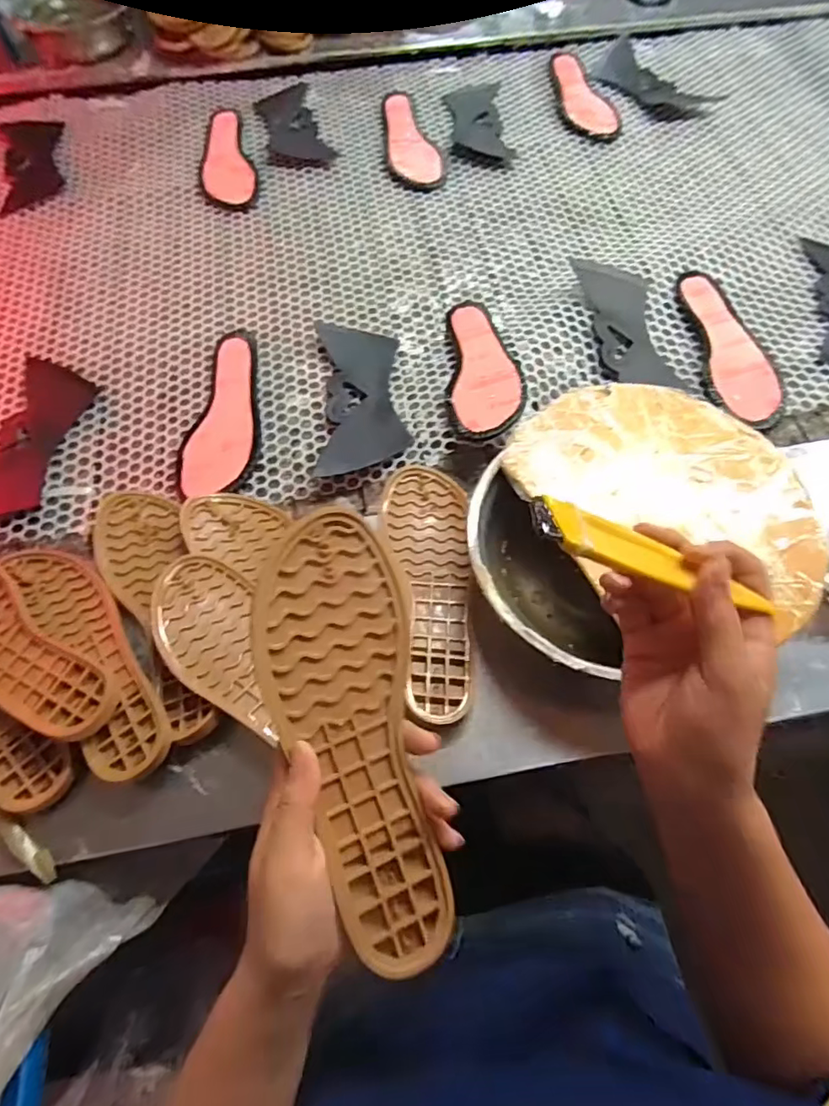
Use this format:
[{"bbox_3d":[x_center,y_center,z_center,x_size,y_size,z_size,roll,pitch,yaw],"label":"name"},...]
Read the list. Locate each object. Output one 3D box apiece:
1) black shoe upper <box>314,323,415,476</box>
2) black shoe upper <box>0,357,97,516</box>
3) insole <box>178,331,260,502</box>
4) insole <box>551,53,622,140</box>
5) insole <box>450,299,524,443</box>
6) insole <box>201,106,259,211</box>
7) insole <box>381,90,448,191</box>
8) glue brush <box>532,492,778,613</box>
[{"bbox_3d":[-0.056,-0.175,0.590,0.090,0.032,0.216,-4,64,-1],"label":"black shoe upper"},{"bbox_3d":[-0.409,-0.118,0.572,0.094,0.020,0.205,8,65,4],"label":"black shoe upper"},{"bbox_3d":[-0.205,-0.155,0.591,0.075,0.023,0.223,-5,67,-2],"label":"insole"},{"bbox_3d":[0.259,-0.712,0.849,0.074,0.007,0.228,-6,65,-2],"label":"insole"},{"bbox_3d":[0.073,-0.204,0.584,0.072,0.006,0.225,-7,53,12],"label":"insole"},{"bbox_3d":[-0.276,-0.573,0.791,0.073,0.004,0.232,-16,65,-7],"label":"insole"},{"bbox_3d":[-0.003,-0.613,0.806,0.078,0.011,0.235,-6,65,-2],"label":"insole"},{"bbox_3d":[0.119,0.000,0.281,0.123,0.006,0.033,20,44,-2],"label":"glue brush"}]

